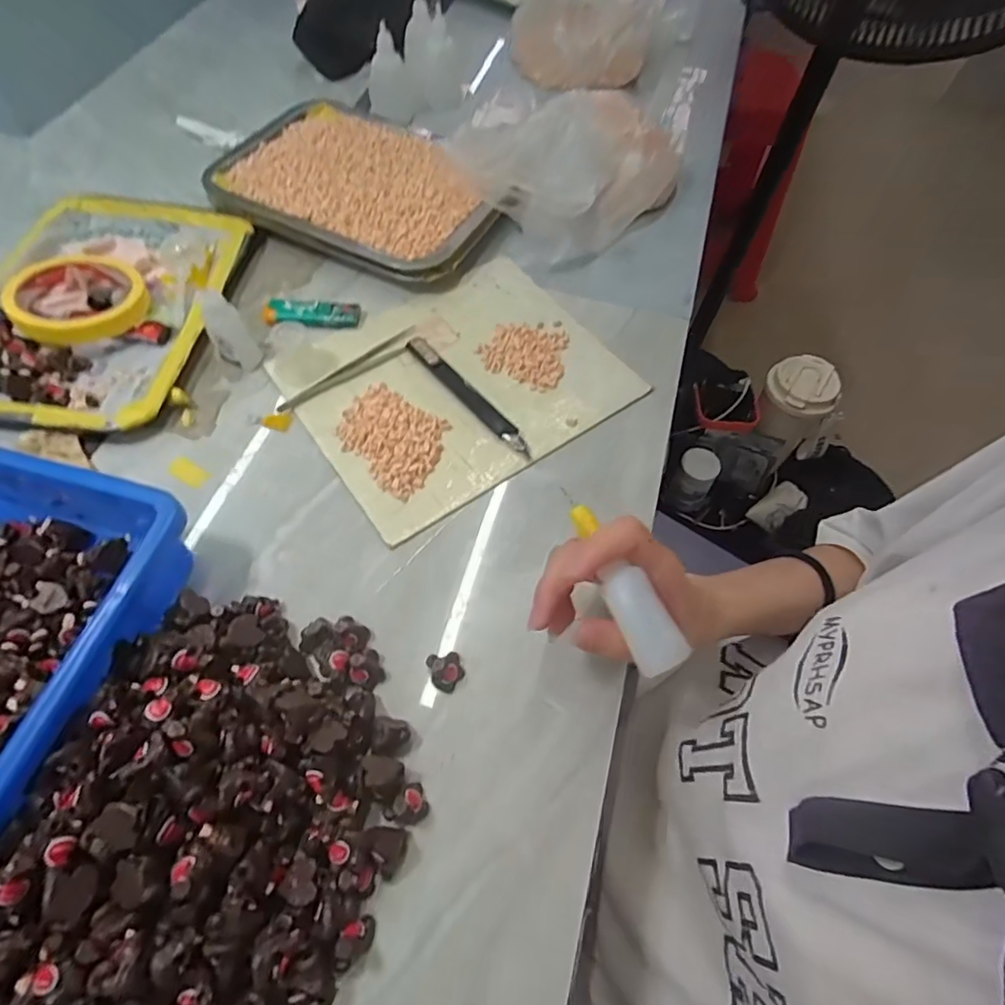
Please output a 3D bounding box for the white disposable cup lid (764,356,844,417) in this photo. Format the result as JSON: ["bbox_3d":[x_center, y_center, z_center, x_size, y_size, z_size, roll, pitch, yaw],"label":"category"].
[{"bbox_3d":[0.376,-0.147,0.707,0.084,0.028,0.079,1,60,-2],"label":"white disposable cup lid"}]

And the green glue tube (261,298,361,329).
[{"bbox_3d":[-0.162,-0.160,0.478,0.080,0.009,0.025,0,60,-3],"label":"green glue tube"}]

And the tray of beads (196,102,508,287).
[{"bbox_3d":[-0.131,-0.295,0.539,0.245,0.034,0.173,25,62,12],"label":"tray of beads"}]

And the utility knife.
[{"bbox_3d":[-0.028,-0.084,0.440,0.017,0.009,0.137,-37,68,-21],"label":"utility knife"}]

